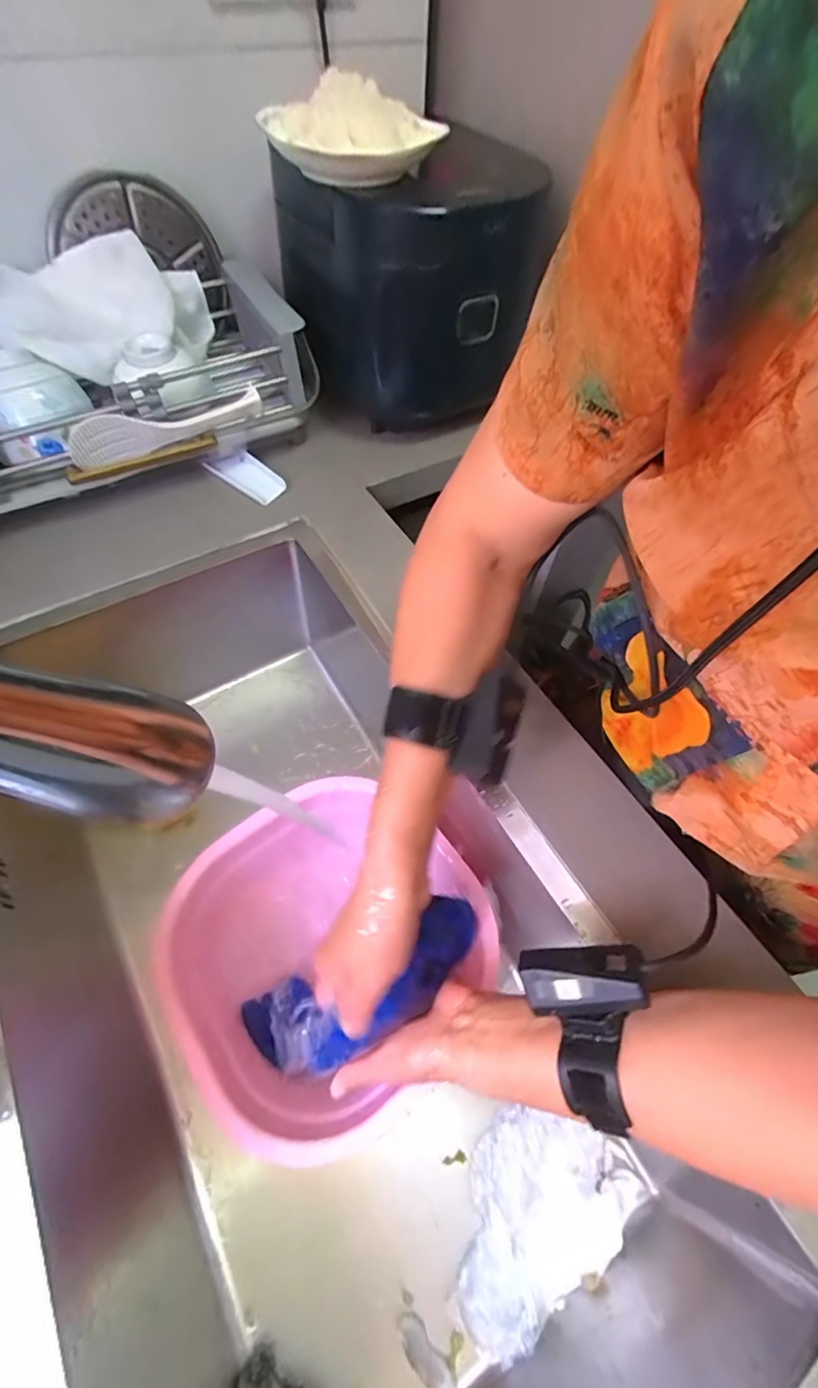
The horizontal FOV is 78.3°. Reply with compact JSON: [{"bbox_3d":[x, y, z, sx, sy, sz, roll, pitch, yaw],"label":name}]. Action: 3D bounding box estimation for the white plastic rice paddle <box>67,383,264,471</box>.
[{"bbox_3d":[-0.257,-0.286,0.539,0.199,0.046,0.024,-23,63,-16],"label":"white plastic rice paddle"}]

